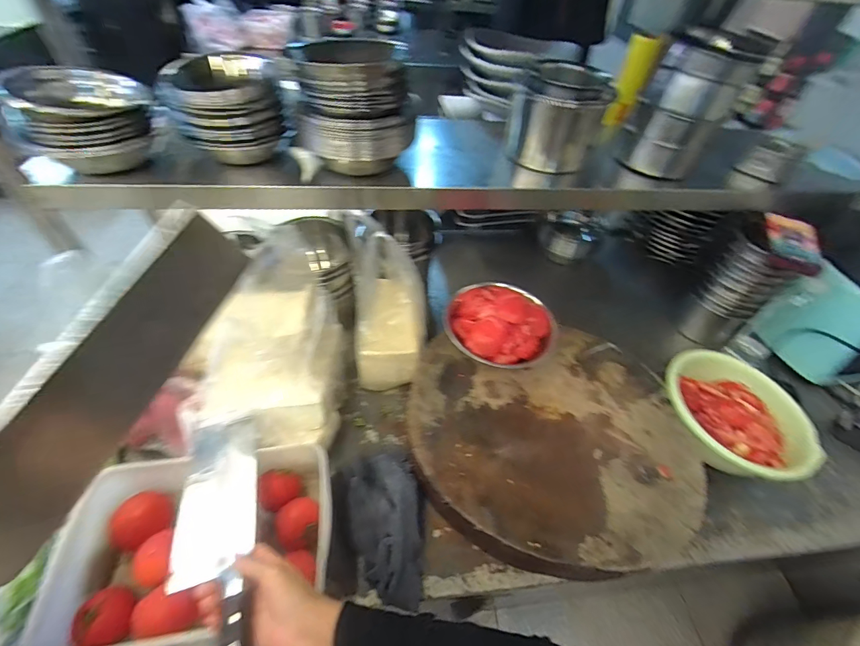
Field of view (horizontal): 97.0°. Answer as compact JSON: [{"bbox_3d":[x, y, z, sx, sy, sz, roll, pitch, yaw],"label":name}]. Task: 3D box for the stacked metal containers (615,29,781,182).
[{"bbox_3d":[0.447,-0.378,0.670,0.145,0.196,0.129,31,53,19],"label":"stacked metal containers"}]

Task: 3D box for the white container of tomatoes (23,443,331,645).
[{"bbox_3d":[-0.280,0.276,0.479,0.302,0.097,0.200,-3,50,-9],"label":"white container of tomatoes"}]

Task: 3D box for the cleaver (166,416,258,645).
[{"bbox_3d":[-0.239,0.236,0.432,0.091,0.022,0.312,-15,40,-19],"label":"cleaver"}]

